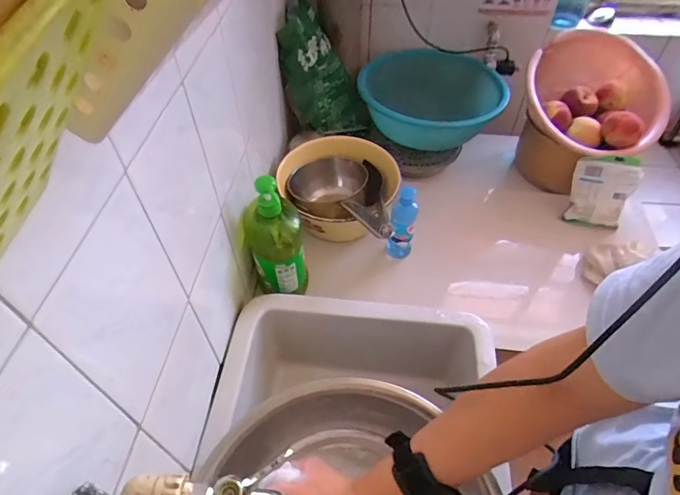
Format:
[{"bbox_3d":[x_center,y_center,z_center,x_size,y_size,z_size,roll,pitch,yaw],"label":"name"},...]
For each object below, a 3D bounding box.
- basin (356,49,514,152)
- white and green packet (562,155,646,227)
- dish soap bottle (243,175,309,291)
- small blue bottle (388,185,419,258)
[{"bbox_3d":[0.207,-0.328,1.006,0.314,0.168,0.272,12,51,10],"label":"basin"},{"bbox_3d":[0.507,-0.107,0.845,0.107,0.144,0.030,10,29,21],"label":"white and green packet"},{"bbox_3d":[-0.106,-0.008,0.712,0.091,0.236,0.070,-10,51,-9],"label":"dish soap bottle"},{"bbox_3d":[0.118,-0.041,0.817,0.045,0.159,0.038,13,51,10],"label":"small blue bottle"}]

